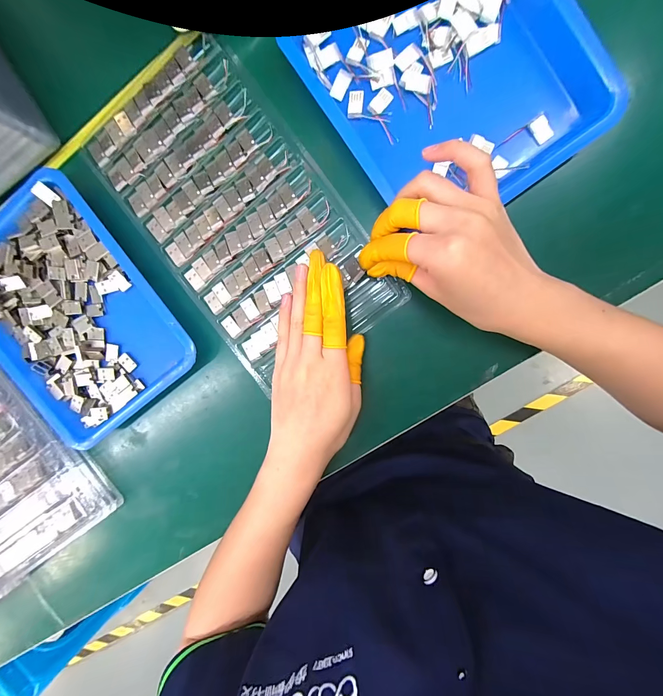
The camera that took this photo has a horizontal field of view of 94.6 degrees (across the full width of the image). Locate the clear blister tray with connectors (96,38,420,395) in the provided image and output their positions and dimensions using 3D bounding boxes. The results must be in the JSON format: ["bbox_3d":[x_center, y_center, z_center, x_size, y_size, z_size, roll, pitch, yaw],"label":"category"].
[{"bbox_3d":[-0.083,-0.115,0.267,0.153,0.023,0.265,-35,95,7],"label":"clear blister tray with connectors"}]

